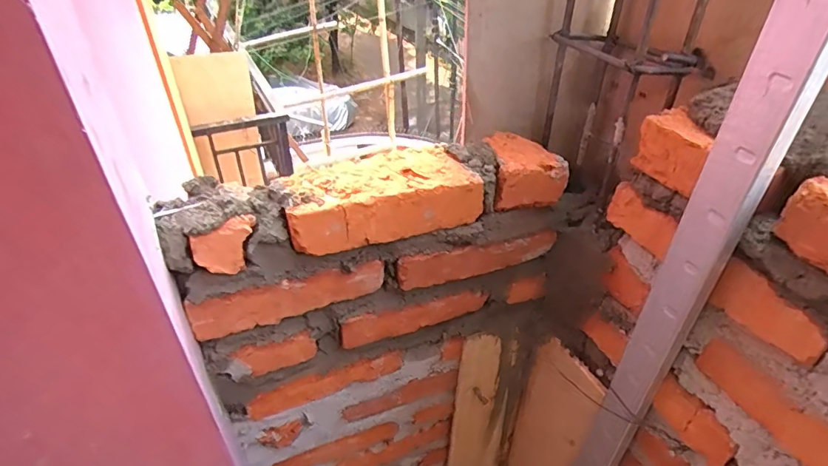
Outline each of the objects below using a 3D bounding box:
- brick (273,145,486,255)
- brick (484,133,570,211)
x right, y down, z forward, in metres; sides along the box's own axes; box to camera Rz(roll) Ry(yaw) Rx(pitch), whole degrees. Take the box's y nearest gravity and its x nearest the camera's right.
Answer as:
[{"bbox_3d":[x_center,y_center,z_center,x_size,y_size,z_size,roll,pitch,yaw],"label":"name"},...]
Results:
[{"bbox_3d":[-0.035,-0.039,0.482,0.187,0.053,0.089,-14,39,-17],"label":"brick"},{"bbox_3d":[0.115,-0.073,0.526,0.077,0.048,0.092,-8,38,-9],"label":"brick"}]

